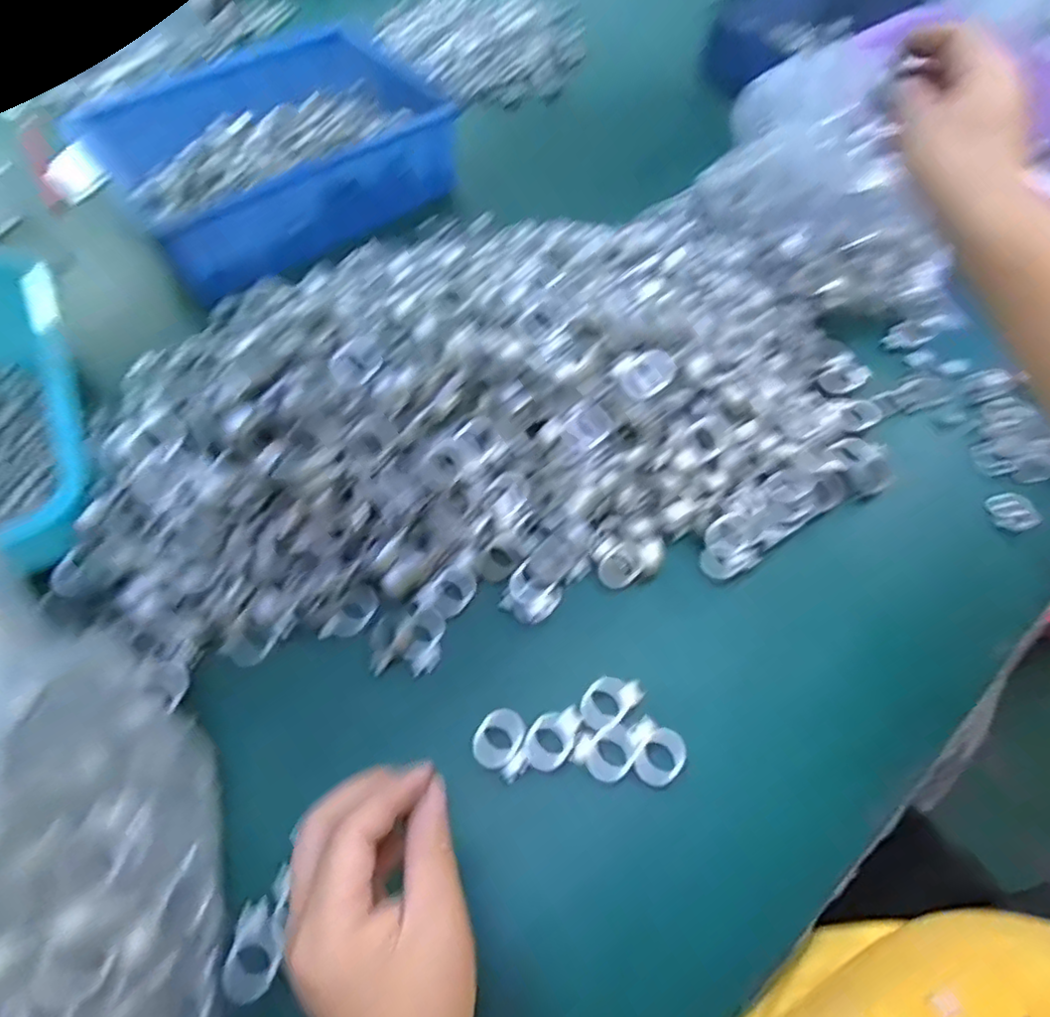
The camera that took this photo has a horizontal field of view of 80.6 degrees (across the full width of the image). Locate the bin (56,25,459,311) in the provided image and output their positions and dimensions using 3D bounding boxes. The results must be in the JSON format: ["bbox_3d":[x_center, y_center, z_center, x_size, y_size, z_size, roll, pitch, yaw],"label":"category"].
[{"bbox_3d":[-0.225,-0.328,0.578,0.284,0.076,0.224,-26,63,-15],"label":"bin"}]

